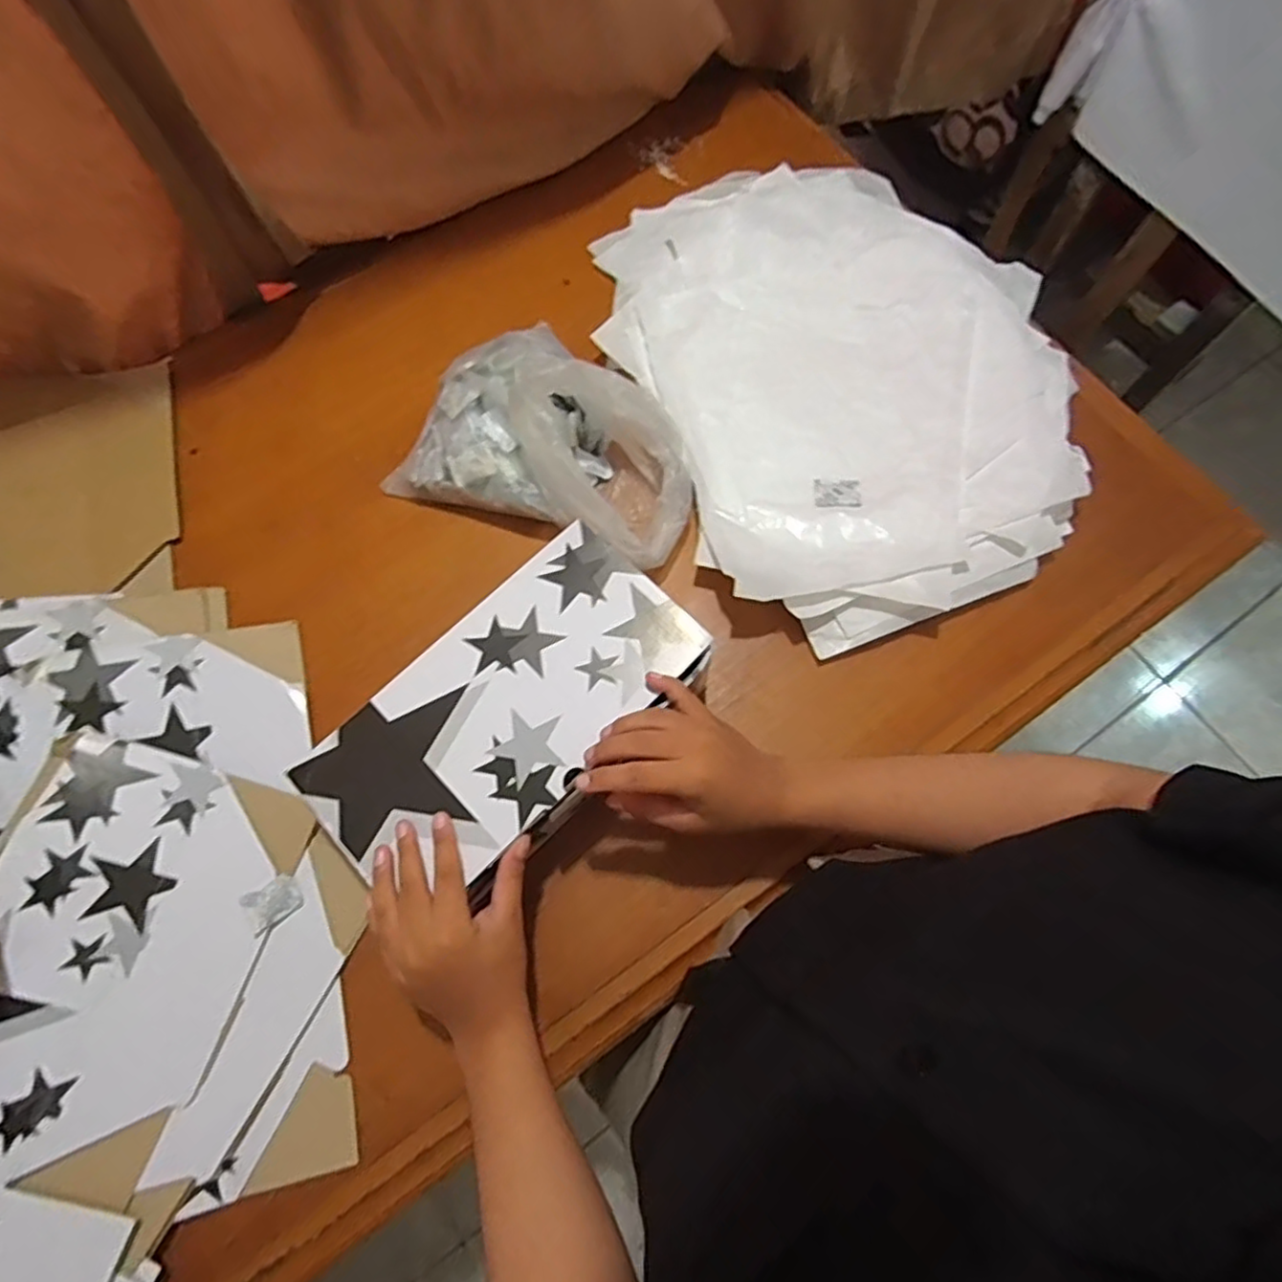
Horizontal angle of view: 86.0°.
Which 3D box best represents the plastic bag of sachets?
[{"bbox_3d":[-0.076,-0.189,0.601,0.270,0.112,0.171,21,73,7],"label":"plastic bag of sachets"}]

